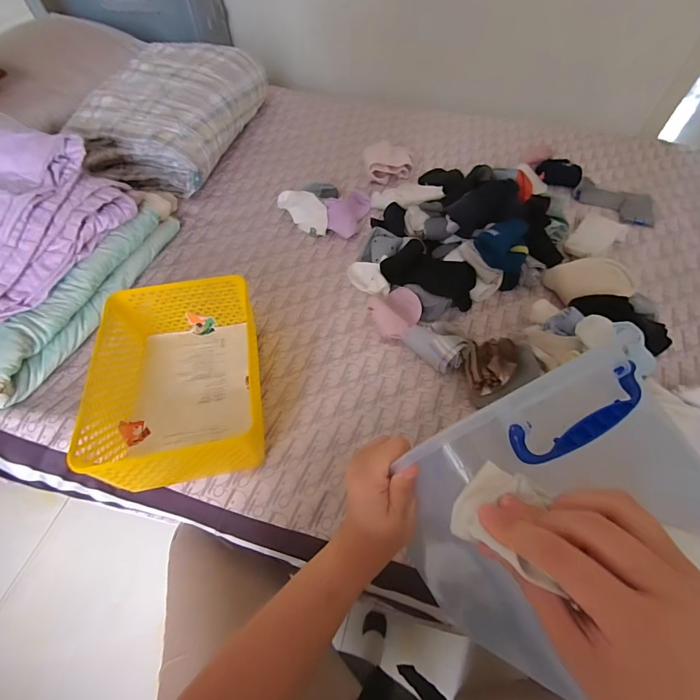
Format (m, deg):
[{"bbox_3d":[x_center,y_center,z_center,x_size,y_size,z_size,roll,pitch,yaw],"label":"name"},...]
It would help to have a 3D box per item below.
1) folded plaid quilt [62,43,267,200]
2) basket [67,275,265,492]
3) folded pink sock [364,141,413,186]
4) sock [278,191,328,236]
[{"bbox_3d":[-0.436,-0.583,0.917,0.316,0.155,0.432,13,60,9],"label":"folded plaid quilt"},{"bbox_3d":[-0.240,0.043,0.546,0.222,0.130,0.281,-11,59,-5],"label":"basket"},{"bbox_3d":[0.095,-0.442,0.874,0.118,0.048,0.095,-6,58,-2],"label":"folded pink sock"},{"bbox_3d":[-0.101,-0.297,0.788,0.056,0.058,0.137,-38,65,-19],"label":"sock"}]

